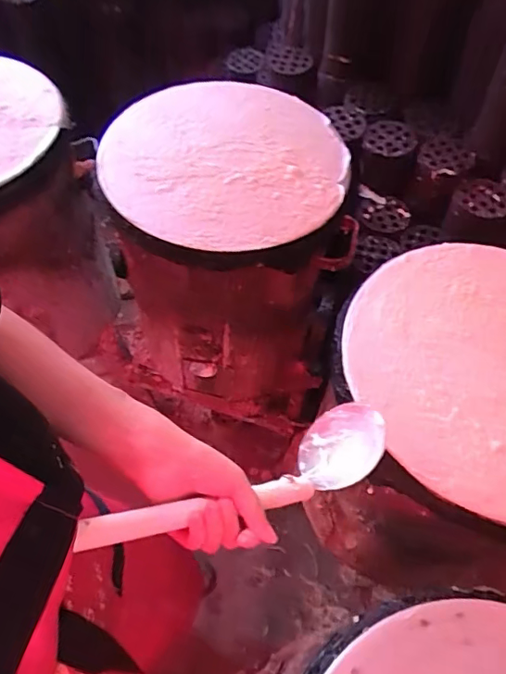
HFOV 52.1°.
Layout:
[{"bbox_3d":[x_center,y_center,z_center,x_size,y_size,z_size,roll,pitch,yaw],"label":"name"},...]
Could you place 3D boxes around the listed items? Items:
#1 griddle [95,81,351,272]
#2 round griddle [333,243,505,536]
[{"bbox_3d":[-0.043,-0.262,0.783,0.356,0.040,0.359,1,59,-2],"label":"griddle"},{"bbox_3d":[0.293,0.032,0.628,0.360,0.034,0.377,1,59,-2],"label":"round griddle"}]

